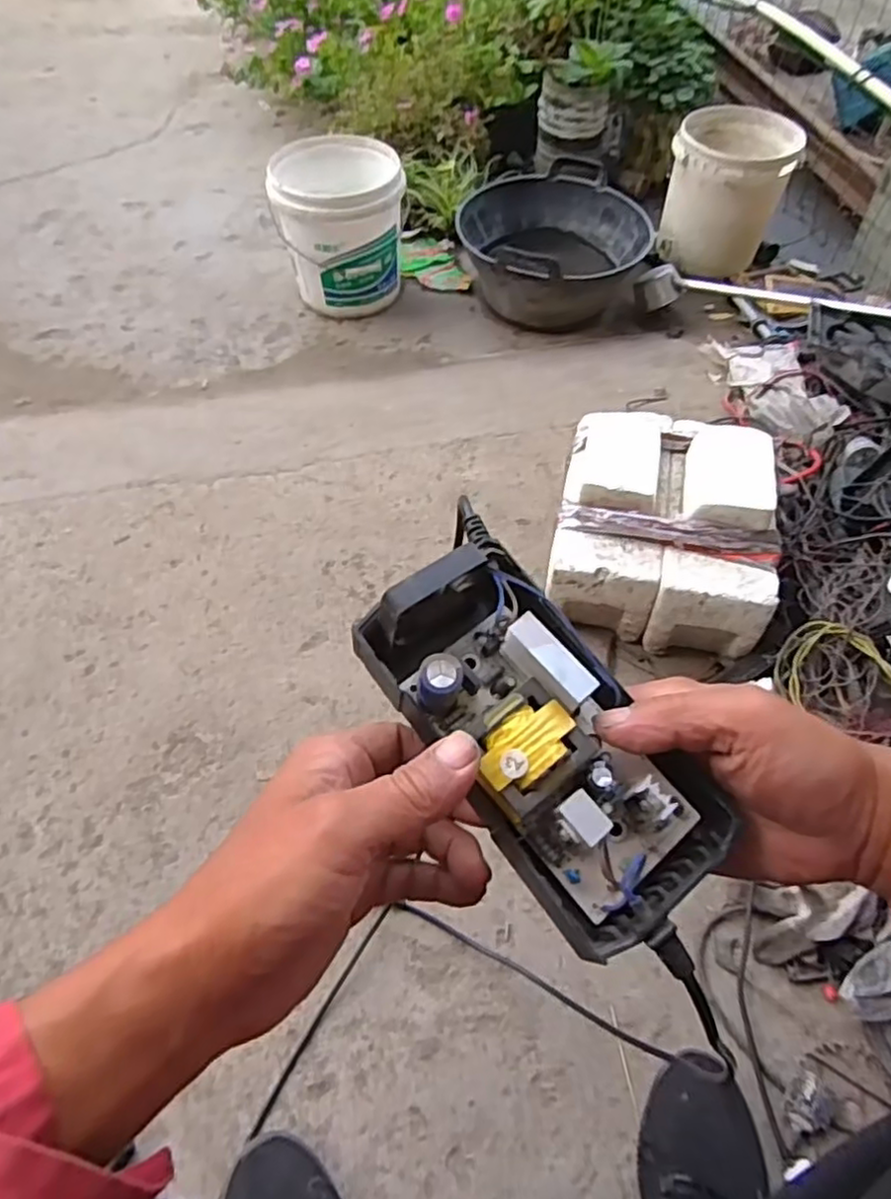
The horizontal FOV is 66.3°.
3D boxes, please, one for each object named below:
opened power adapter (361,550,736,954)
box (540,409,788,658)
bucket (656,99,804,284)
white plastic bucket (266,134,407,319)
[{"bbox_3d":[0.042,0.056,0.290,0.085,0.045,0.164,-34,77,-18],"label":"opened power adapter"},{"bbox_3d":[0.285,-0.103,0.909,0.258,0.192,0.299,12,54,8],"label":"box"},{"bbox_3d":[0.552,-0.812,1.359,0.223,0.209,0.202,17,57,10],"label":"bucket"},{"bbox_3d":[-0.205,-0.718,1.327,0.241,0.229,0.227,0,56,-1],"label":"white plastic bucket"}]

